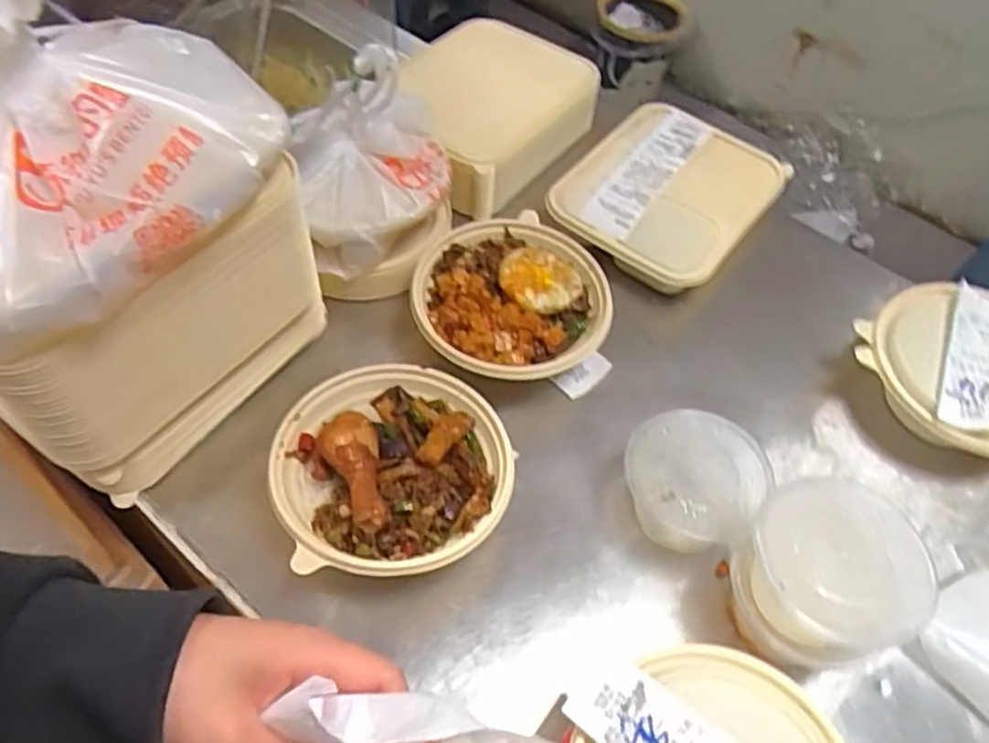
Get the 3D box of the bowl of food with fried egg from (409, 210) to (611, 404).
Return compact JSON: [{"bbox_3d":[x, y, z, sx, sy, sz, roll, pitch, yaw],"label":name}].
[{"bbox_3d":[0.016,-0.055,0.686,0.176,0.084,0.174,2,55,-3],"label":"bowl of food with fried egg"}]

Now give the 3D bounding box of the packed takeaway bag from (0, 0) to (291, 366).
[{"bbox_3d":[-0.264,-0.149,0.415,0.168,0.168,0.279,38,60,21],"label":"packed takeaway bag"}]

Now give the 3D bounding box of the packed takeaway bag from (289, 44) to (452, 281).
[{"bbox_3d":[-0.114,-0.212,0.678,0.142,0.155,0.162,-14,57,-14],"label":"packed takeaway bag"}]

